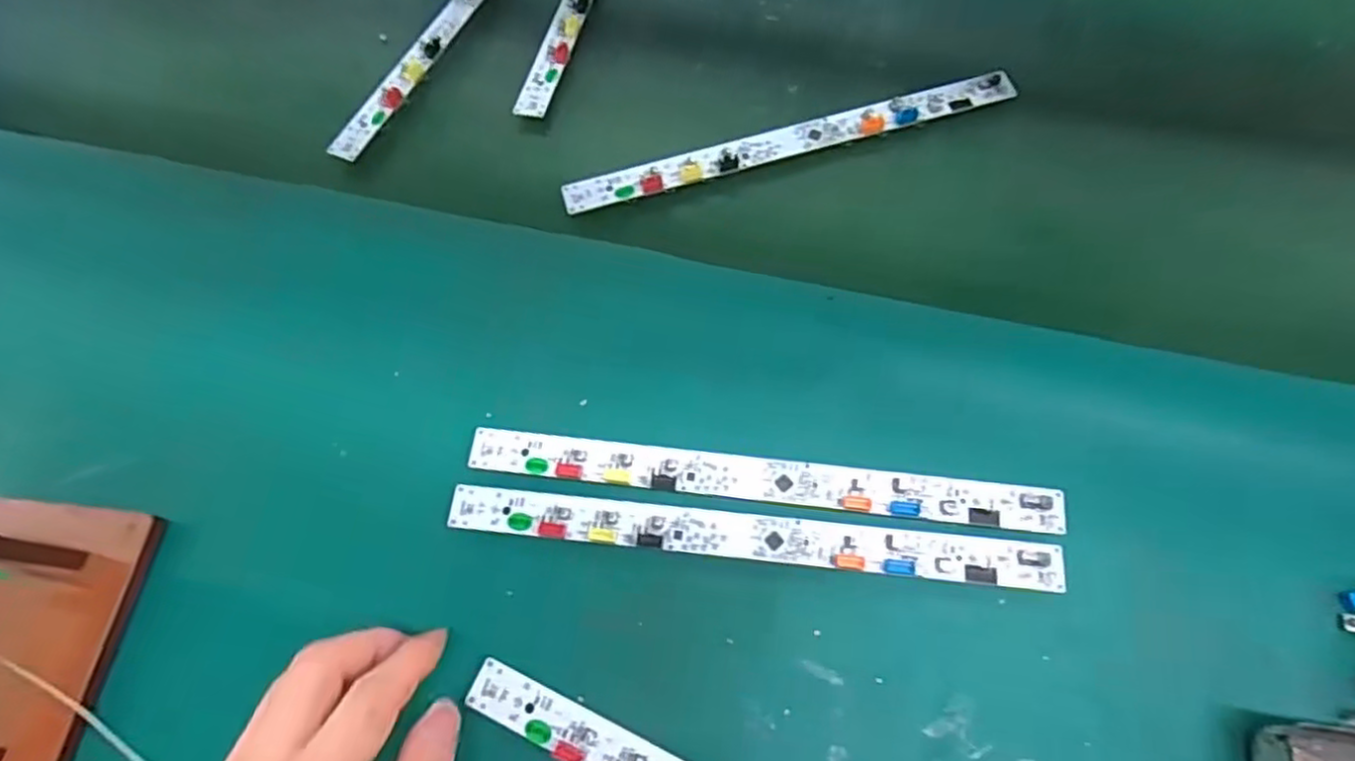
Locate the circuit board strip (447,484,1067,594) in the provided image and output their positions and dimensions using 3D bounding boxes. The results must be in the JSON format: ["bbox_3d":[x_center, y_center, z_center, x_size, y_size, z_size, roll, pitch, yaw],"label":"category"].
[{"bbox_3d":[0.033,0.075,0.334,0.287,0.010,0.023,5,66,5],"label":"circuit board strip"}]

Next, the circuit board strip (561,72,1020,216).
[{"bbox_3d":[0.071,-0.151,0.432,0.288,0.006,0.022,-16,68,-4],"label":"circuit board strip"}]

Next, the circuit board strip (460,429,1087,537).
[{"bbox_3d":[0.039,0.048,0.343,0.287,0.006,0.023,6,66,5],"label":"circuit board strip"}]

